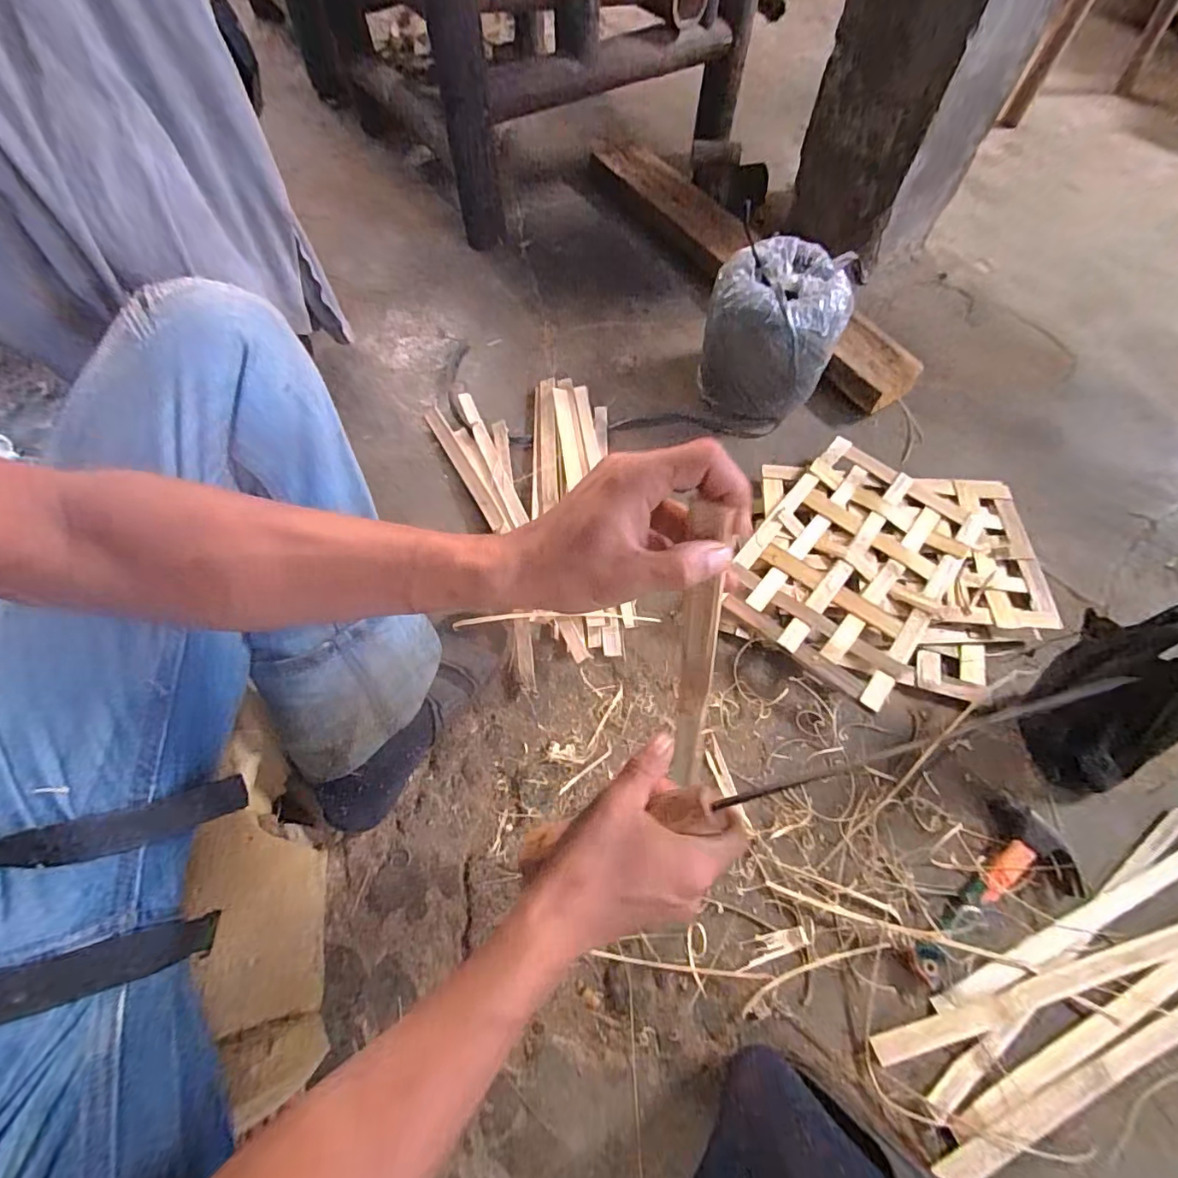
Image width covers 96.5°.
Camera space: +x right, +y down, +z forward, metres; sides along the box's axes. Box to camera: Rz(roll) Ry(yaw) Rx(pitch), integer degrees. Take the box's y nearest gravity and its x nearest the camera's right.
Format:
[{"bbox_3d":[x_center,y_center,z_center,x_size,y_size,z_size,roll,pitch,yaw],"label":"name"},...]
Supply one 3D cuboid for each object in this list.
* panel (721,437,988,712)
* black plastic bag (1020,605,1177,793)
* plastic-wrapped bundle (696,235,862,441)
[{"bbox_3d":[0.342,-0.038,0.686,0.232,0.016,0.341,34,65,15],"label":"panel"},{"bbox_3d":[0.525,0.105,0.524,0.097,0.260,0.107,-7,37,-2],"label":"black plastic bag"},{"bbox_3d":[0.267,-0.368,0.780,0.175,0.186,0.184,38,70,18],"label":"plastic-wrapped bundle"}]

